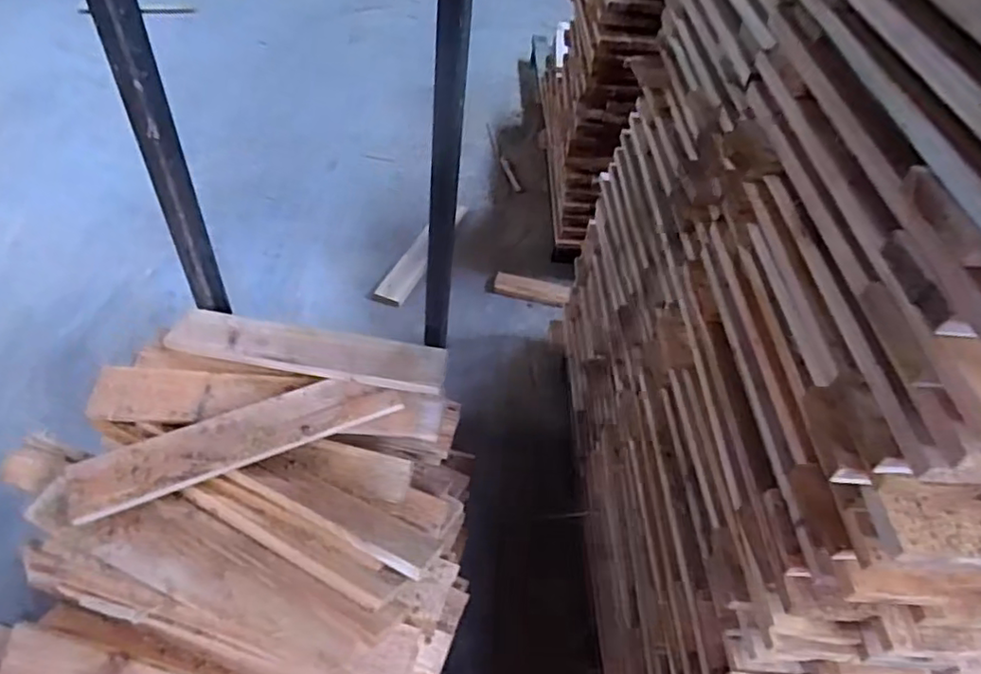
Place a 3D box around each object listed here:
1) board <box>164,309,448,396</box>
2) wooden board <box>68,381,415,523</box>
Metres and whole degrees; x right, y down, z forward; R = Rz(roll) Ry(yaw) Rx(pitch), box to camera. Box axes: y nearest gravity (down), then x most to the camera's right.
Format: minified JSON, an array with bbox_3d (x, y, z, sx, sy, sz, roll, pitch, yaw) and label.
[{"bbox_3d":[-0.286,0.021,0.998,0.426,0.026,0.083,10,47,3],"label":"board"},{"bbox_3d":[-0.366,0.147,0.922,0.452,0.026,0.100,-19,59,-15],"label":"wooden board"}]

